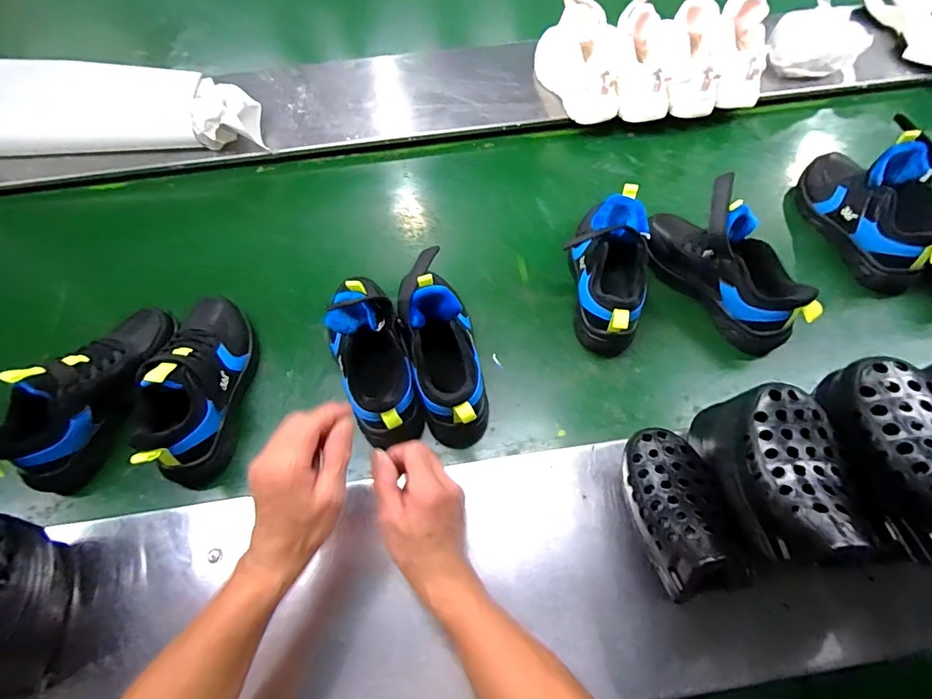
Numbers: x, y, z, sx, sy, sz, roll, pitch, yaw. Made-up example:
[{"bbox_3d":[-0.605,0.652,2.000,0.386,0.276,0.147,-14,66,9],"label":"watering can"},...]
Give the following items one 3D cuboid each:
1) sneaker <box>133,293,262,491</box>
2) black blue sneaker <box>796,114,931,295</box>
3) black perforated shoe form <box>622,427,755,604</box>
[{"bbox_3d":[-0.316,0.034,0.552,0.085,0.121,0.223,-6,61,-1],"label":"sneaker"},{"bbox_3d":[0.576,-0.213,0.652,0.085,0.138,0.237,-16,61,-7],"label":"black blue sneaker"},{"bbox_3d":[0.181,0.133,0.401,0.063,0.059,0.138,-4,47,0],"label":"black perforated shoe form"}]

